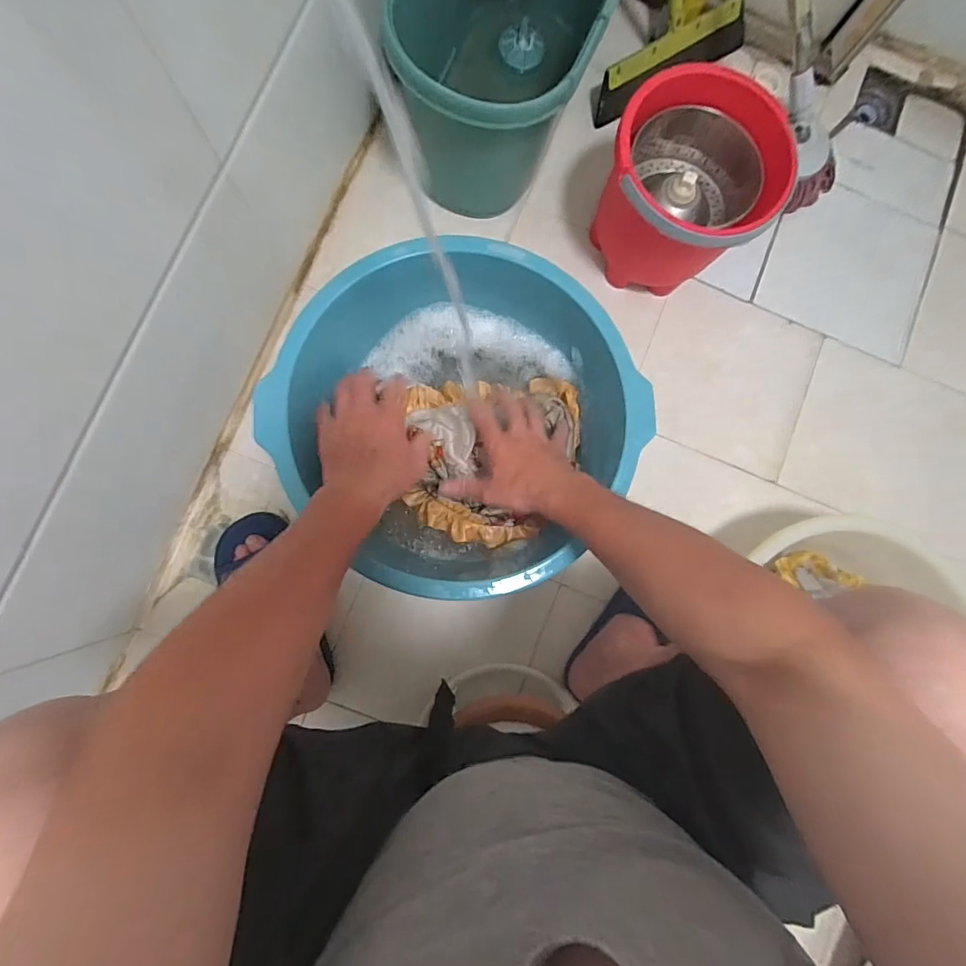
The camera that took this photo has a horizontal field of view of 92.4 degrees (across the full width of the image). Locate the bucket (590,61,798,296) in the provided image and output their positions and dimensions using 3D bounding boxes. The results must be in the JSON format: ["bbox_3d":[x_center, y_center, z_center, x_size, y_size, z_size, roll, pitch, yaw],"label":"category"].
[{"bbox_3d":[0.303,-0.437,0.703,0.227,0.216,0.231,1,84,-5],"label":"bucket"}]

